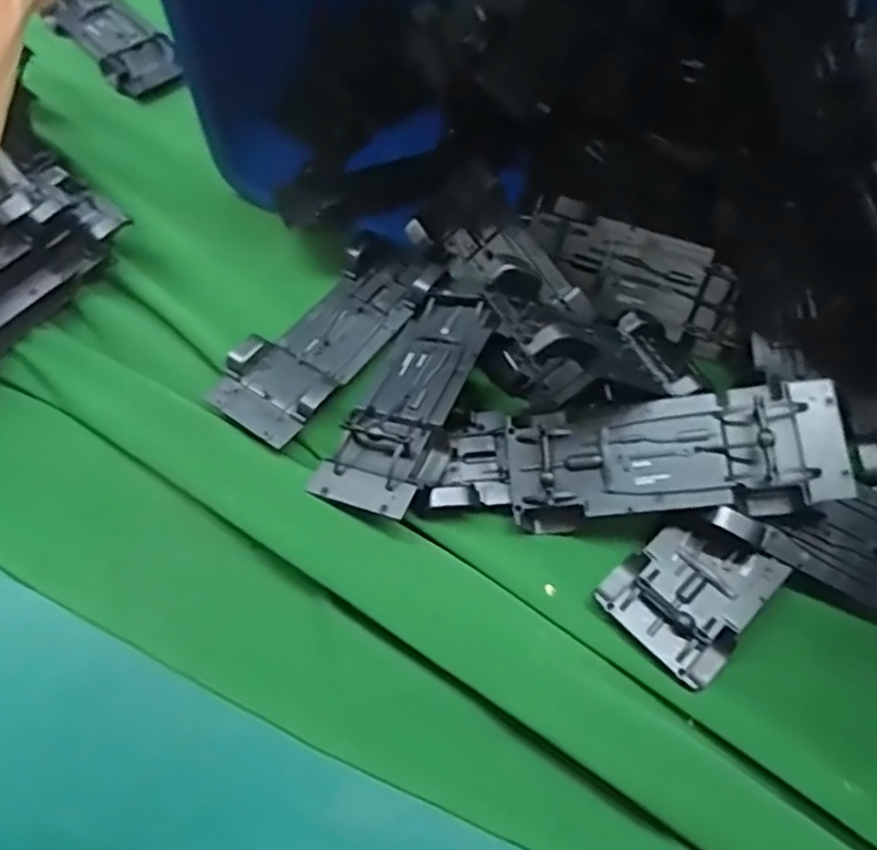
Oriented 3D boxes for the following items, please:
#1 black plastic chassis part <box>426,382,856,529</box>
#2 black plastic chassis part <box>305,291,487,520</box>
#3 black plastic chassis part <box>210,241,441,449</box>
[{"bbox_3d":[0.123,0.019,0.430,0.235,0.030,0.078,-6,72,14],"label":"black plastic chassis part"},{"bbox_3d":[-0.017,-0.018,0.463,0.071,0.031,0.171,14,62,28],"label":"black plastic chassis part"},{"bbox_3d":[-0.079,-0.064,0.501,0.076,0.028,0.183,34,65,14],"label":"black plastic chassis part"}]

